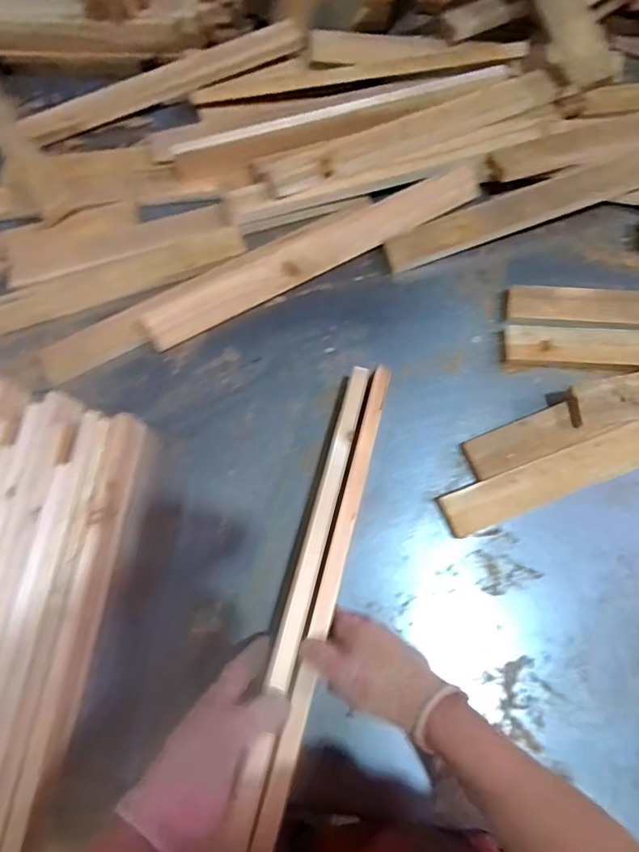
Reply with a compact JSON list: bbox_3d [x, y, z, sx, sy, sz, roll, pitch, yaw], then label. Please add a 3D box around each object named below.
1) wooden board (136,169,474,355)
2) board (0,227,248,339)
[{"bbox_3d":[-0.003,-0.239,0.672,0.491,0.035,0.065,-27,73,-7],"label":"wooden board"},{"bbox_3d":[-0.336,-0.188,0.686,0.478,0.022,0.066,-19,72,-5],"label":"board"}]

